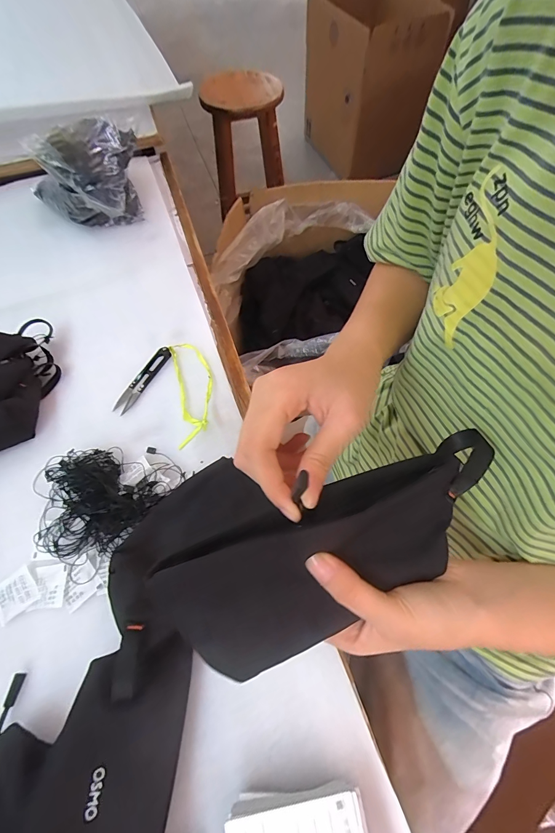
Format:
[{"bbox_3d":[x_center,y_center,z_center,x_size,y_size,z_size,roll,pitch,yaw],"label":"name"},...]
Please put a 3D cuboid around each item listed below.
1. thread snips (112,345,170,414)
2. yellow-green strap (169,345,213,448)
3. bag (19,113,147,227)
[{"bbox_3d":[-0.168,-0.047,0.438,0.020,0.011,0.100,27,67,15],"label":"thread snips"},{"bbox_3d":[-0.101,-0.031,0.424,0.049,0.018,0.145,-12,63,-4],"label":"yellow-green strap"},{"bbox_3d":[-0.296,-0.371,0.548,0.176,0.121,0.126,-22,64,-8],"label":"bag"}]

